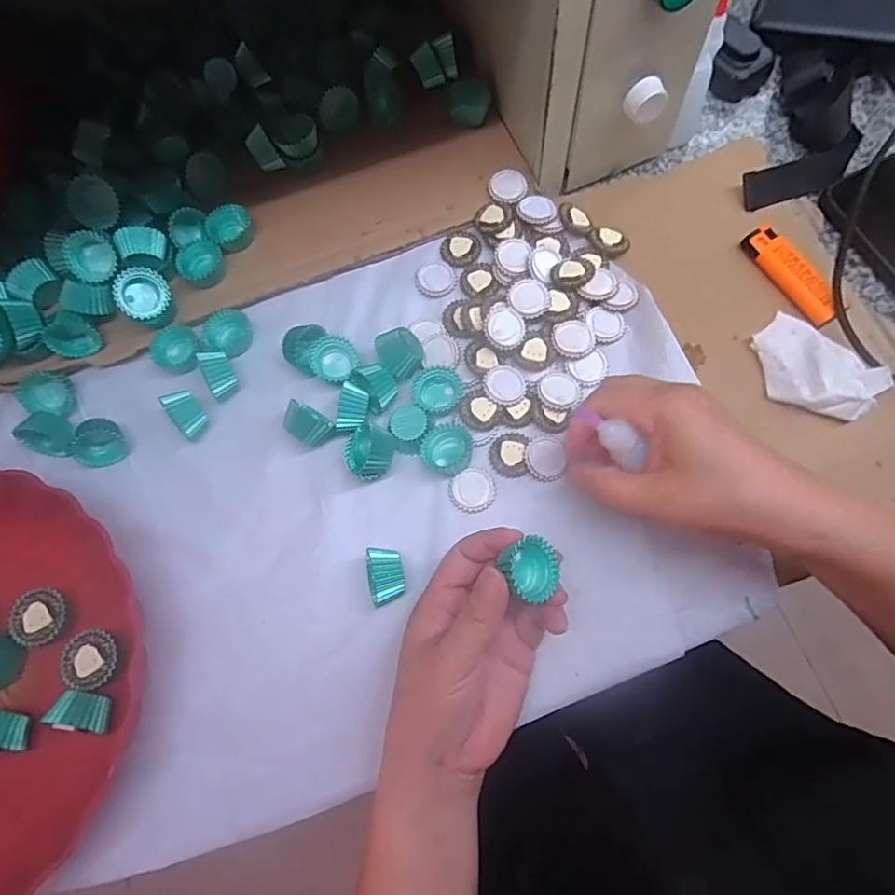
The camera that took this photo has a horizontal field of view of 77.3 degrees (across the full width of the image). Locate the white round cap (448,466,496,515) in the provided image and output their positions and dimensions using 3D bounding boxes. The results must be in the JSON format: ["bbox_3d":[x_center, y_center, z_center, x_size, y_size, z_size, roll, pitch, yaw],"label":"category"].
[{"bbox_3d":[0.016,0.027,0.350,0.029,0.004,0.028,-1,72,4],"label":"white round cap"}]

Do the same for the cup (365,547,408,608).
[{"bbox_3d":[-0.035,0.075,0.330,0.020,0.026,0.032,-12,72,0],"label":"cup"}]

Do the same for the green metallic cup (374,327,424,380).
[{"bbox_3d":[-0.030,-0.061,0.367,0.029,0.025,0.030,-1,72,4],"label":"green metallic cup"}]

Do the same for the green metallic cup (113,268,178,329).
[{"bbox_3d":[-0.208,-0.102,0.384,0.040,0.021,0.034,43,67,-26],"label":"green metallic cup"}]

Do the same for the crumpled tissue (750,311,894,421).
[{"bbox_3d":[0.233,-0.049,0.355,0.078,0.018,0.058,41,79,15],"label":"crumpled tissue"}]

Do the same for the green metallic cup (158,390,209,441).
[{"bbox_3d":[-0.172,-0.023,0.372,0.021,0.025,0.027,-38,73,-8],"label":"green metallic cup"}]

